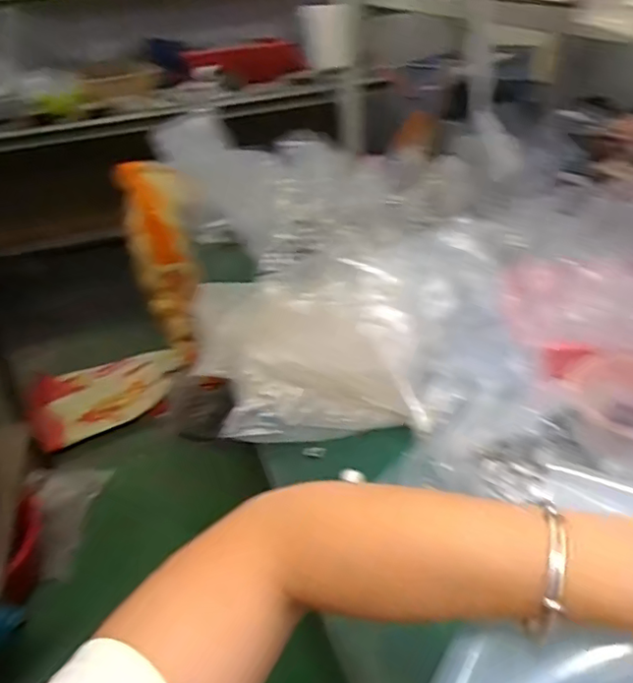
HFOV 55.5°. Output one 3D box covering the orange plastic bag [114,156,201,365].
[{"bbox_3d":[-0.426,-0.243,1.730,0.190,0.726,0.147,-16,55,-15],"label":"orange plastic bag"}]

